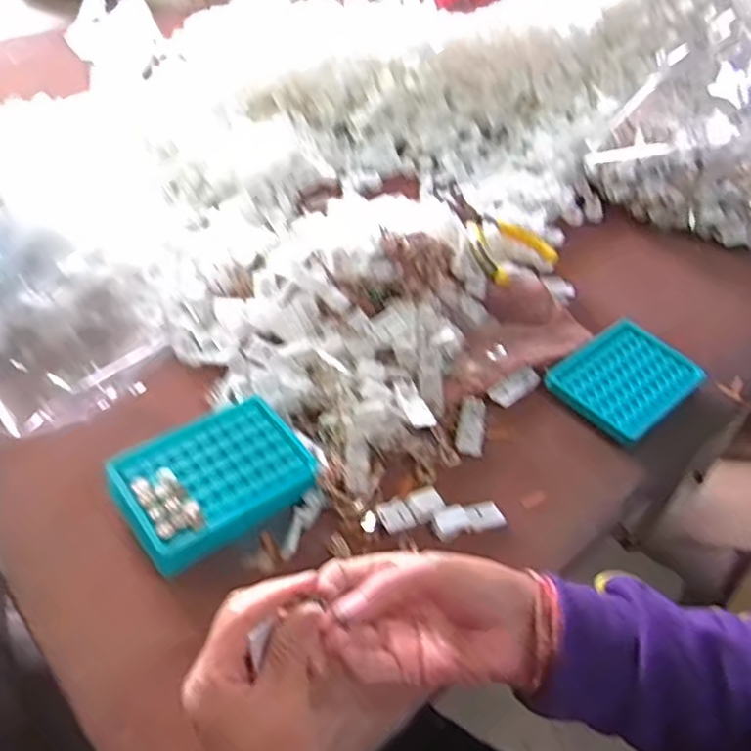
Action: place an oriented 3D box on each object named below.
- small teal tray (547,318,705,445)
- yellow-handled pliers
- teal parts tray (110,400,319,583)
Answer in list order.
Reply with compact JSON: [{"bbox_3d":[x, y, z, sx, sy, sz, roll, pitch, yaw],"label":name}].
[{"bbox_3d":[0.236,0.002,0.644,0.130,0.021,0.106,-29,56,-30],"label":"small teal tray"},{"bbox_3d":[0.122,-0.162,0.762,0.106,0.037,0.154,-28,55,-29],"label":"yellow-handled pliers"},{"bbox_3d":[-0.125,0.075,0.516,0.136,0.030,0.108,-29,56,-30],"label":"teal parts tray"}]

